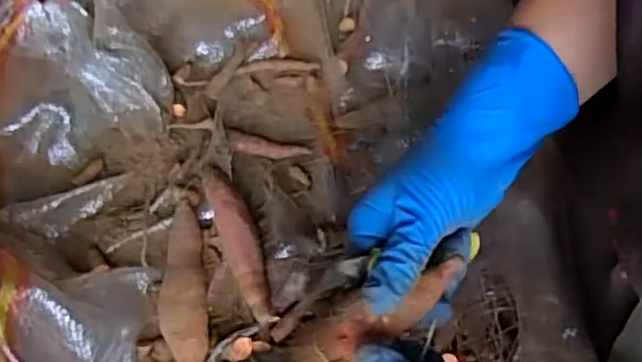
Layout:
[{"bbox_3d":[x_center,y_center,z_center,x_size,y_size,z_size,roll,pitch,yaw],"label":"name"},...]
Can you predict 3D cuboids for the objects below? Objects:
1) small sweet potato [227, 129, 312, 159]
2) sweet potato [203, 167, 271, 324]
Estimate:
[{"bbox_3d":[-0.040,-0.026,0.499,0.063,0.012,0.016,10,69,7],"label":"small sweet potato"},{"bbox_3d":[-0.057,0.043,0.462,0.024,0.023,0.116,-22,69,-6],"label":"sweet potato"}]

